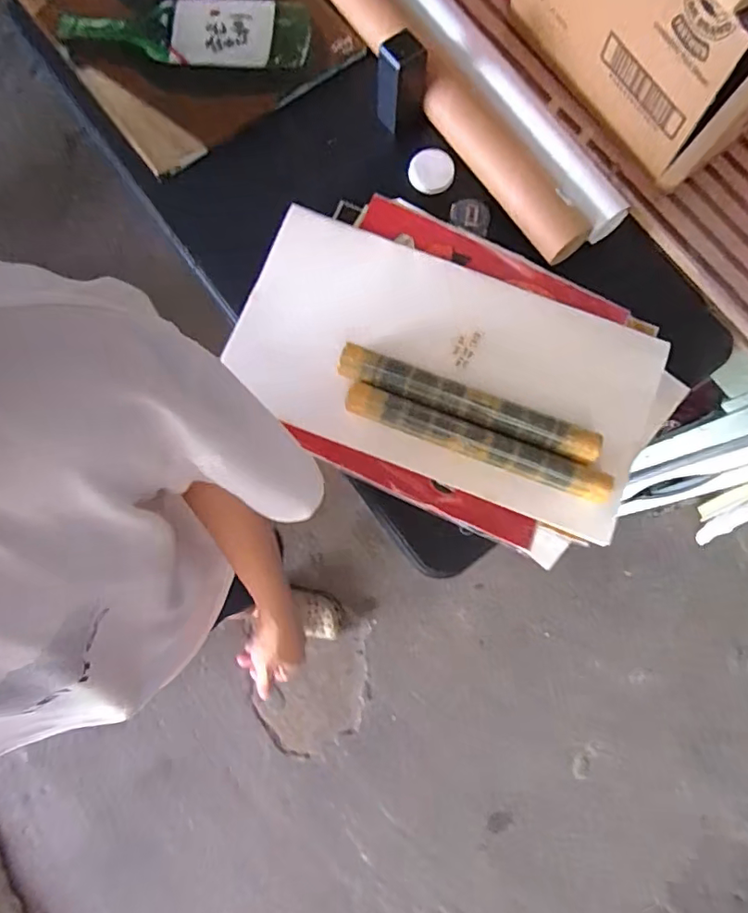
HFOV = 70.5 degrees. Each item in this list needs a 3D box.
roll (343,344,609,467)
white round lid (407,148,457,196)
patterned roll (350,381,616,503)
[{"bbox_3d":[0.129,-0.073,0.723,0.363,0.032,0.051,20,79,6],"label":"roll"},{"bbox_3d":[0.091,-0.452,0.841,0.069,0.017,0.073,0,79,-2],"label":"white round lid"},{"bbox_3d":[0.139,-0.018,0.723,0.373,0.040,0.045,21,79,2],"label":"patterned roll"}]

